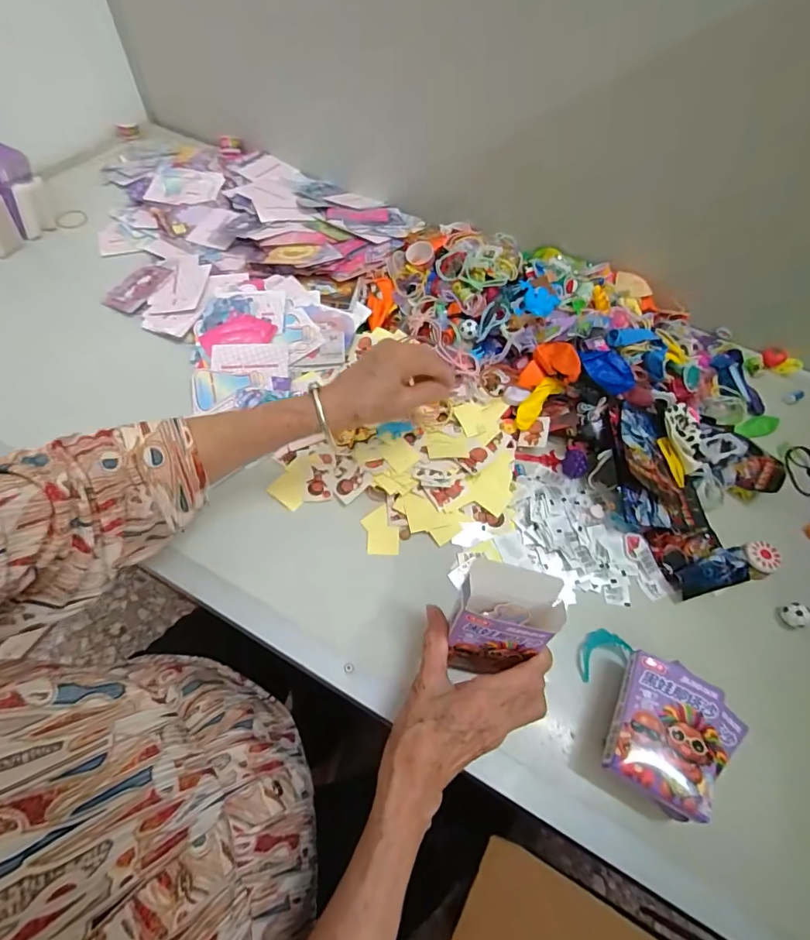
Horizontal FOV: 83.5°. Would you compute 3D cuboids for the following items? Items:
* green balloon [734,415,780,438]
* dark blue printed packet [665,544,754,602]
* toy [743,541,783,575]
[{"bbox_3d":[0.425,-0.052,0.546,0.063,0.007,0.024,-21,63,-15],"label":"green balloon"},{"bbox_3d":[0.293,0.098,0.433,0.077,0.020,0.033,-13,62,-11],"label":"dark blue printed packet"},{"bbox_3d":[0.344,0.084,0.437,0.032,0.007,0.031,12,64,10],"label":"toy"}]

